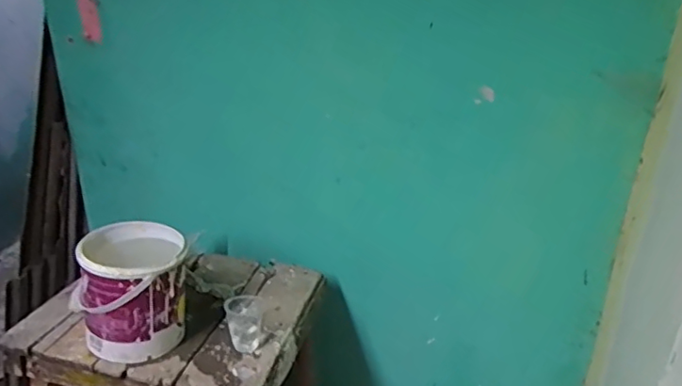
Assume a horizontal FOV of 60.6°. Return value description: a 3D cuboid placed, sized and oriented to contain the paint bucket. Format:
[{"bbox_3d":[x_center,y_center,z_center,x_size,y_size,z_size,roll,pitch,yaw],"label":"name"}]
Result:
[{"bbox_3d":[-0.372,0.181,1.074,0.175,0.197,0.175,-5,25,-13],"label":"paint bucket"}]

